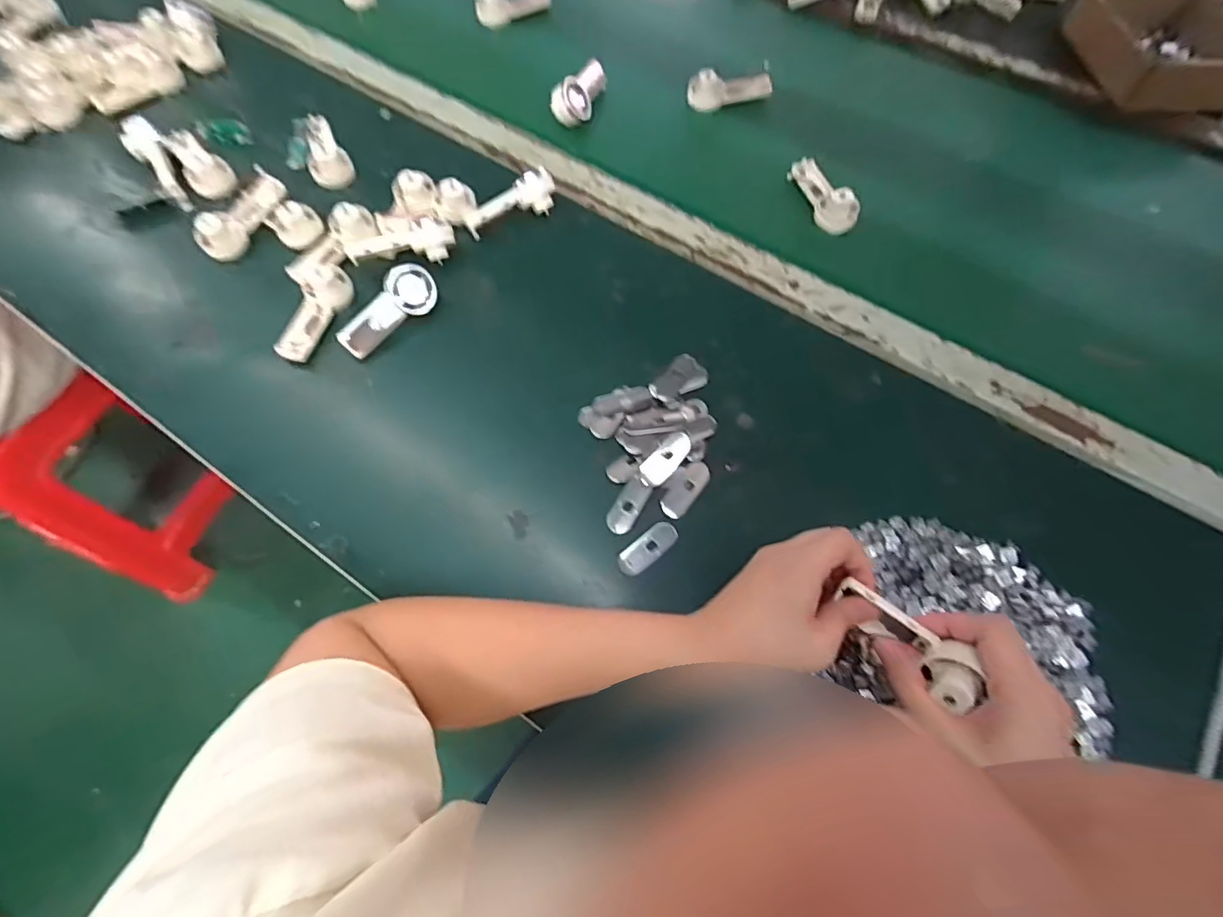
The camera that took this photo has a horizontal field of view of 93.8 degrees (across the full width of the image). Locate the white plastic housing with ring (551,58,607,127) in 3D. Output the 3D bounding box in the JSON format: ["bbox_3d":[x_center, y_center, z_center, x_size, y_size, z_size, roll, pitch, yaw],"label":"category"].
[{"bbox_3d":[-0.035,-0.409,0.633,0.039,0.038,0.088,16,66,6],"label":"white plastic housing with ring"}]

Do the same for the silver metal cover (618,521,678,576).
[{"bbox_3d":[0.028,0.067,0.430,0.050,0.009,0.020,-35,71,-16],"label":"silver metal cover"}]

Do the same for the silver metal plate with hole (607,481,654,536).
[{"bbox_3d":[0.013,0.037,0.444,0.020,0.009,0.043,29,68,11],"label":"silver metal plate with hole"}]

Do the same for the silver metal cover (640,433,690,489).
[{"bbox_3d":[0.044,0.000,0.455,0.020,0.007,0.055,41,71,15],"label":"silver metal cover"}]

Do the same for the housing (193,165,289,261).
[{"bbox_3d":[-0.352,-0.231,0.548,0.038,0.039,0.091,27,68,10],"label":"housing"}]

